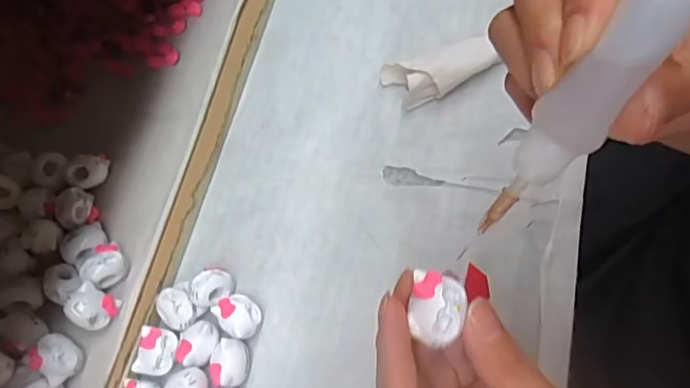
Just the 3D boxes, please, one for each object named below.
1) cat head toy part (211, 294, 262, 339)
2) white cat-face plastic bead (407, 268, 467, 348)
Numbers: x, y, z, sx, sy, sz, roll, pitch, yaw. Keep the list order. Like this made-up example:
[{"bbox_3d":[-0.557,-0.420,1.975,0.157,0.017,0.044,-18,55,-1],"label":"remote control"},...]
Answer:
[{"bbox_3d":[-0.060,0.070,0.303,0.027,0.016,0.022,25,74,15],"label":"cat head toy part"},{"bbox_3d":[0.033,0.041,0.192,0.020,0.007,0.025,15,70,7],"label":"white cat-face plastic bead"}]

